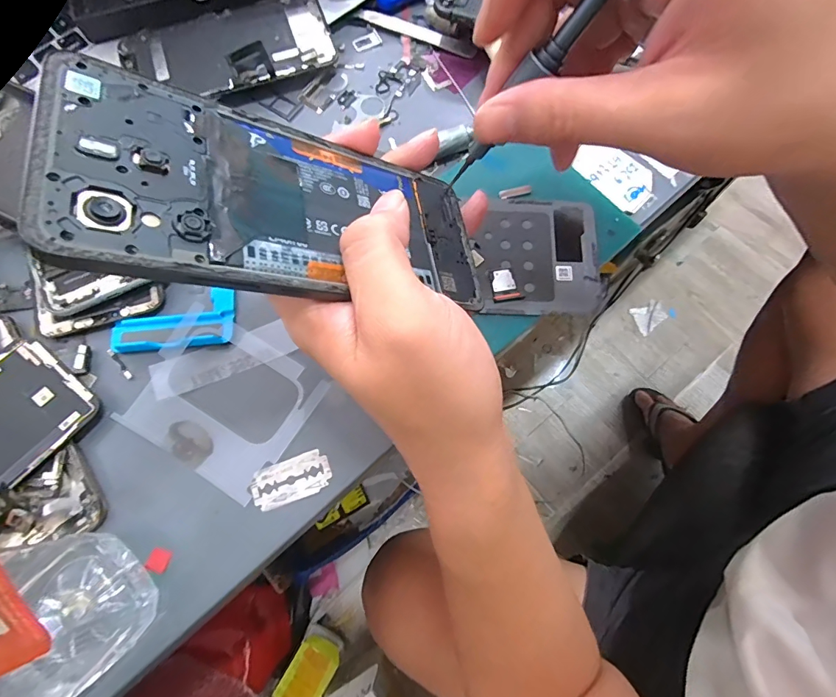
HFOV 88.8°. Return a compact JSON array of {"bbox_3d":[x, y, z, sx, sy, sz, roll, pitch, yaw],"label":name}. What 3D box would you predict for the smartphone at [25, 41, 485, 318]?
[{"bbox_3d":[-0.042,-0.056,0.165,0.159,0.004,0.078,-3,71,-38],"label":"smartphone"}]

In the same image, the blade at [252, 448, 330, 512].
[{"bbox_3d":[-0.068,0.071,0.230,0.042,0.004,0.022,-21,75,-5],"label":"blade"}]

